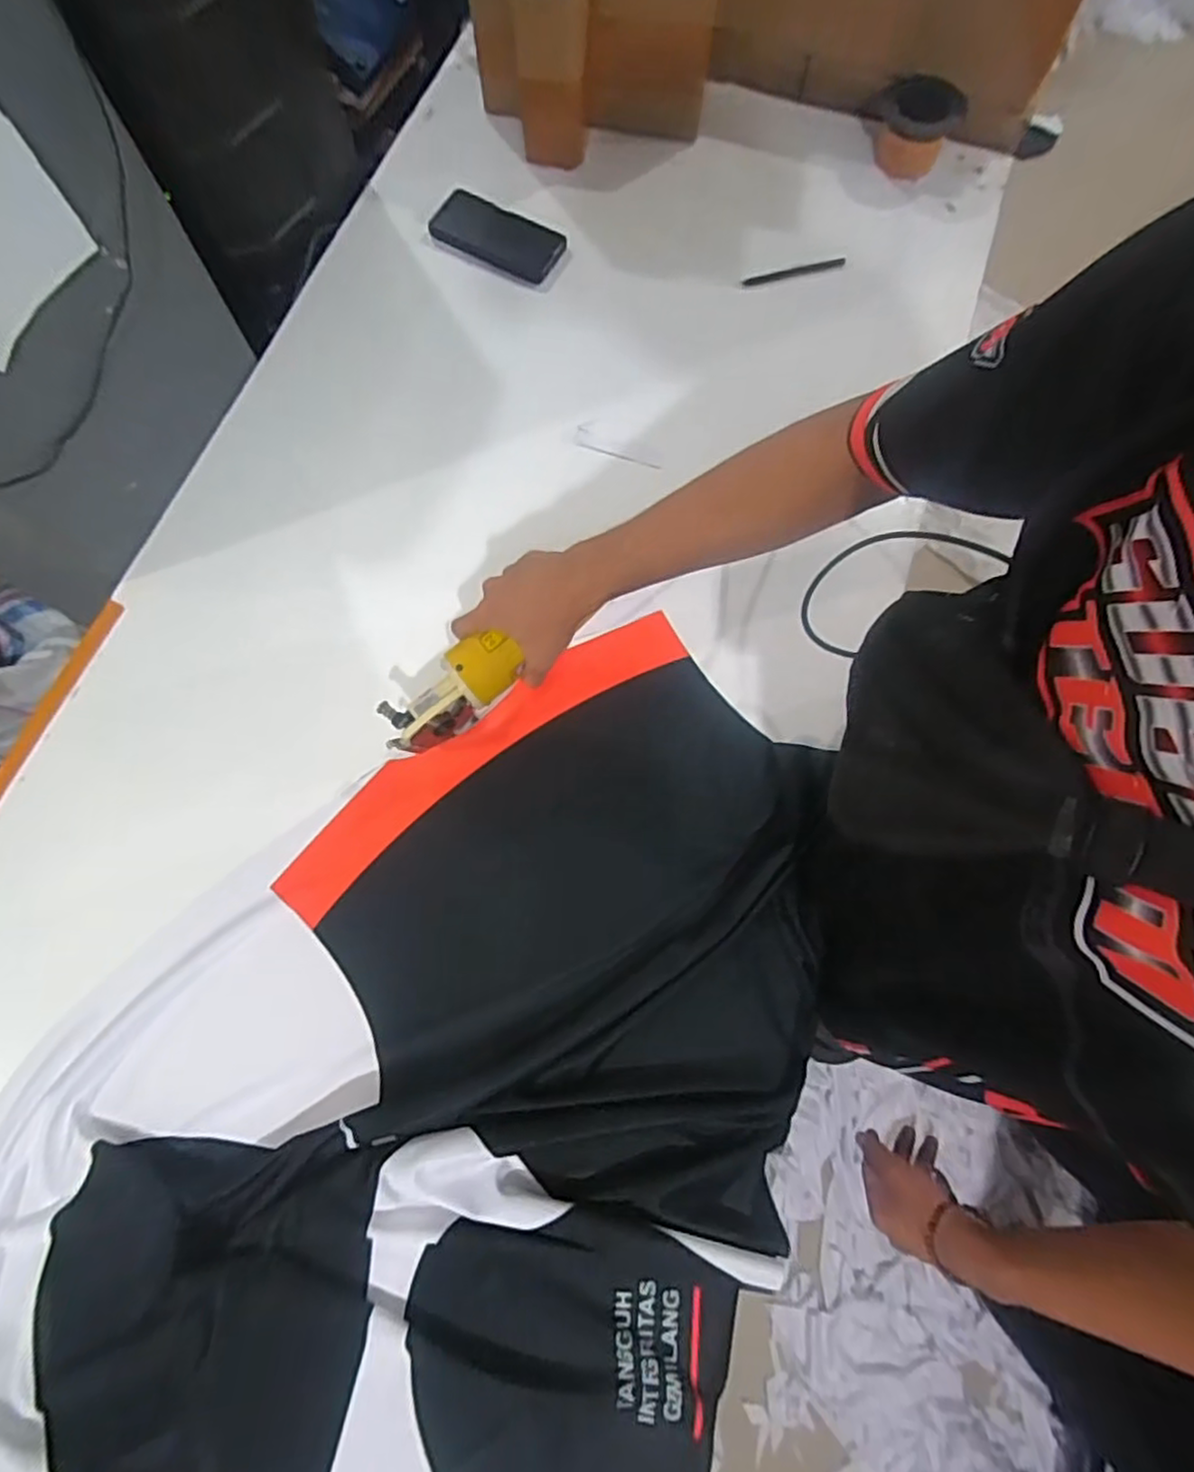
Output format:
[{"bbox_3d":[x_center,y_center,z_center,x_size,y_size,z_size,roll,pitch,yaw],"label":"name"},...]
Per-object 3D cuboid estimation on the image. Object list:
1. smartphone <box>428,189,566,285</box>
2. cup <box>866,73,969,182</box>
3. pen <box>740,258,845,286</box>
[{"bbox_3d":[-0.125,-0.629,0.840,0.163,0.007,0.080,26,83,2],"label":"smartphone"},{"bbox_3d":[0.408,-0.805,0.876,0.113,0.057,0.113,0,74,0],"label":"cup"},{"bbox_3d":[0.248,-0.588,0.844,0.136,0.005,0.012,-14,74,-4],"label":"pen"}]

